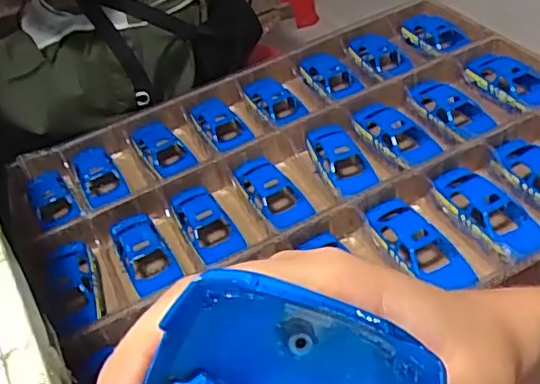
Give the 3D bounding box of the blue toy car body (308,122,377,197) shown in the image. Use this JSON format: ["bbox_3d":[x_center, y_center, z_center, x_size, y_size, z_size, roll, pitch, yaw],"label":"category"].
[{"bbox_3d":[0.085,-0.028,0.674,0.052,0.038,0.130,-18,42,-7],"label":"blue toy car body"}]

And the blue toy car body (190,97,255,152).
[{"bbox_3d":[-0.062,-0.087,0.763,0.050,0.035,0.091,-27,44,-16],"label":"blue toy car body"}]

